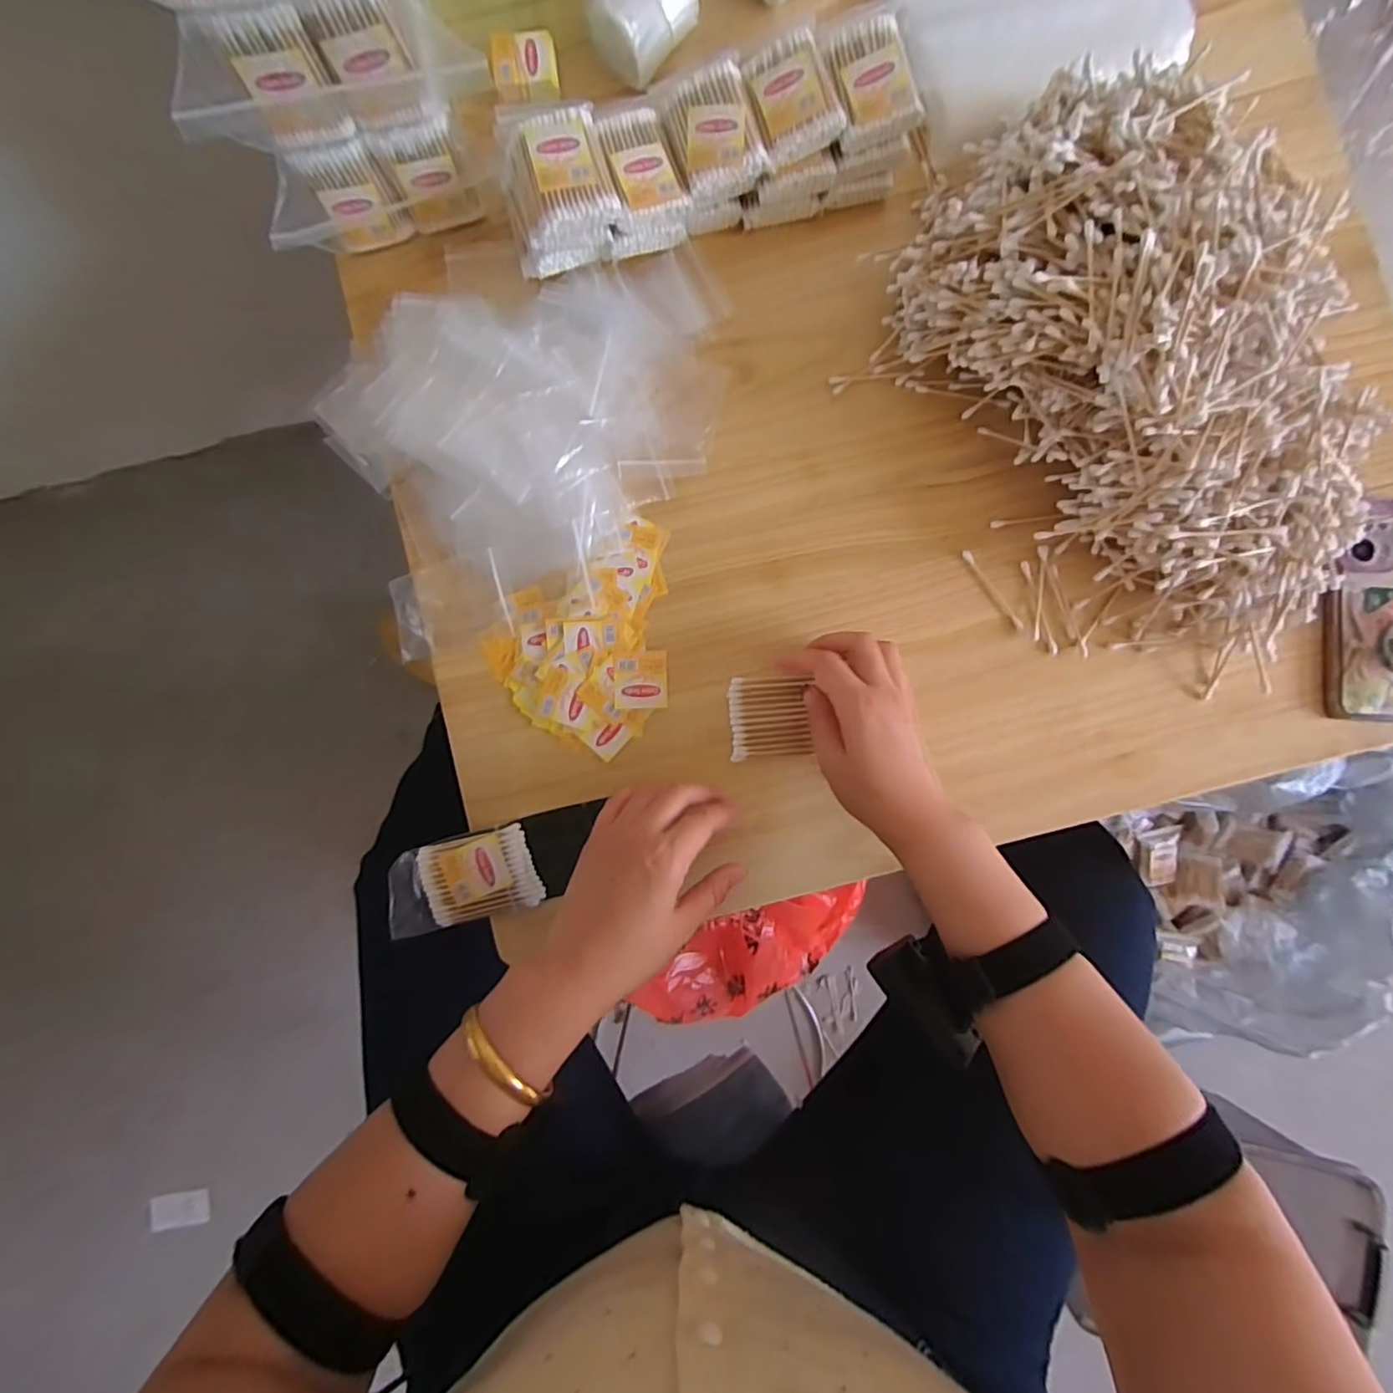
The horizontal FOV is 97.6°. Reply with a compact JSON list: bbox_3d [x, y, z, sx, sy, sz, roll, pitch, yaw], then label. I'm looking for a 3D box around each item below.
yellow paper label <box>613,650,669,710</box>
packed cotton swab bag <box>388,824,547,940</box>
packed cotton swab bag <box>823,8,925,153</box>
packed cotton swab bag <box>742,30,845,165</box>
[{"bbox_3d":[-0.042,-0.013,0.457,0.040,0.004,0.043,-3,87,0],"label":"yellow paper label"},{"bbox_3d":[-0.174,0.136,0.446,0.109,0.015,0.061,-14,87,0],"label":"packed cotton swab bag"},{"bbox_3d":[0.122,-0.431,0.425,0.056,0.016,0.074,-14,93,4],"label":"packed cotton swab bag"},{"bbox_3d":[0.066,-0.416,0.420,0.057,0.012,0.079,-19,93,6],"label":"packed cotton swab bag"}]

